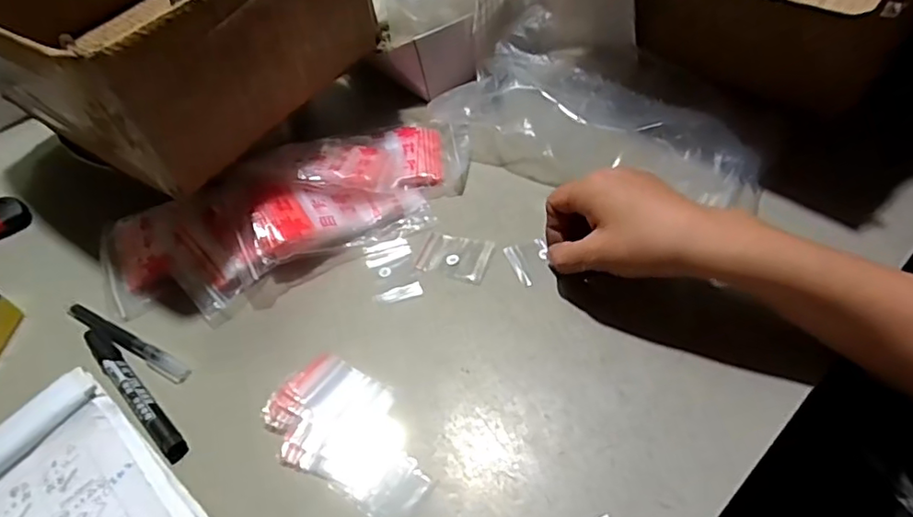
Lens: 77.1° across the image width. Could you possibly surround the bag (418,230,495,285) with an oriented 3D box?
[{"bbox_3d":[-0.002,-0.001,0.464,0.056,0.005,0.039,15,61,18],"label":"bag"}]

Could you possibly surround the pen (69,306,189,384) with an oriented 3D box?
[{"bbox_3d":[-0.260,0.065,0.450,0.133,0.012,0.013,21,57,21],"label":"pen"}]

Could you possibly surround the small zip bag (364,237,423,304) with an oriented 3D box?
[{"bbox_3d":[-0.052,0.009,0.461,0.037,0.004,0.058,-15,52,-6],"label":"small zip bag"}]

